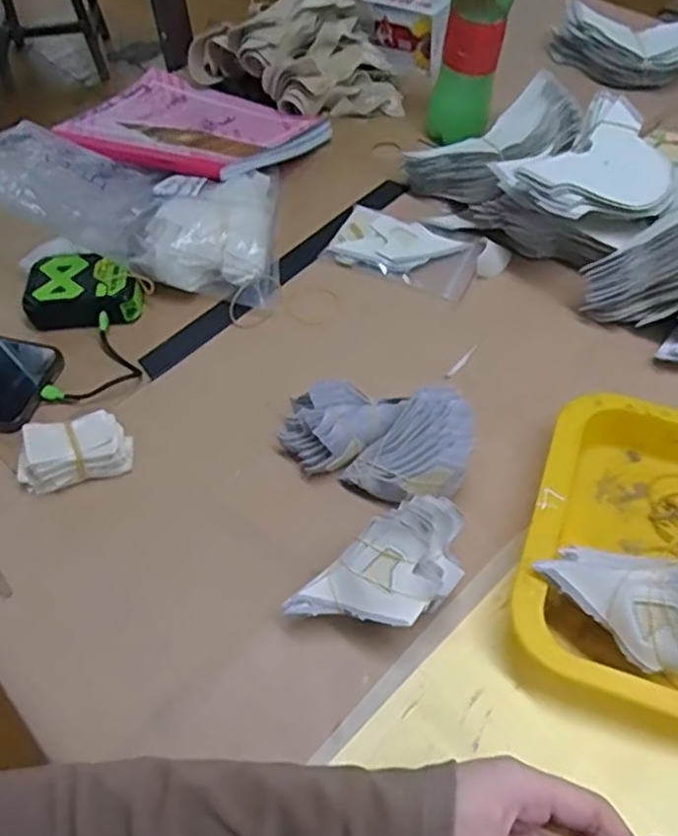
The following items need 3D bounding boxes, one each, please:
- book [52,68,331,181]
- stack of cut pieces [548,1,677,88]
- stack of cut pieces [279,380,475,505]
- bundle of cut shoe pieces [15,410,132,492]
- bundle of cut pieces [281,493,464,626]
[{"bbox_3d":[-0.157,-0.305,0.710,0.245,0.038,0.178,28,59,21],"label":"book"},{"bbox_3d":[0.344,-0.434,0.792,0.140,0.051,0.147,-31,58,-18],"label":"stack of cut pieces"},{"bbox_3d":[0.027,0.011,0.471,0.130,0.060,0.073,20,57,17],"label":"stack of cut pieces"},{"bbox_3d":[-0.187,0.025,0.484,0.074,0.047,0.034,-19,55,-10],"label":"bundle of cut shoe pieces"},{"bbox_3d":[0.029,0.097,0.398,0.107,0.072,0.051,-27,57,-16],"label":"bundle of cut pieces"}]

